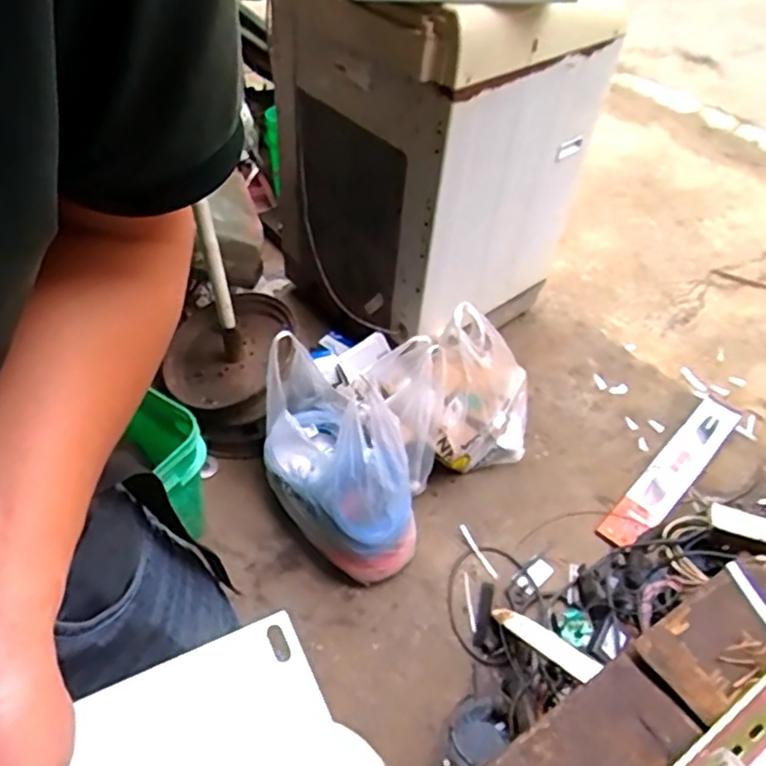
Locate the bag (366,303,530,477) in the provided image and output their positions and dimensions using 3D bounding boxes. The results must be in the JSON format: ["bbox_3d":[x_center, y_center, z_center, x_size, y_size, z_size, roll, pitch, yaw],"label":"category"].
[{"bbox_3d":[0.182,0.024,1.489,0.355,0.282,0.271,-17,51,-18],"label":"bag"}]

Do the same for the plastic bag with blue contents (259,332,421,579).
[{"bbox_3d":[-0.108,0.144,1.356,0.238,0.268,0.470,-18,52,-18],"label":"plastic bag with blue contents"}]

